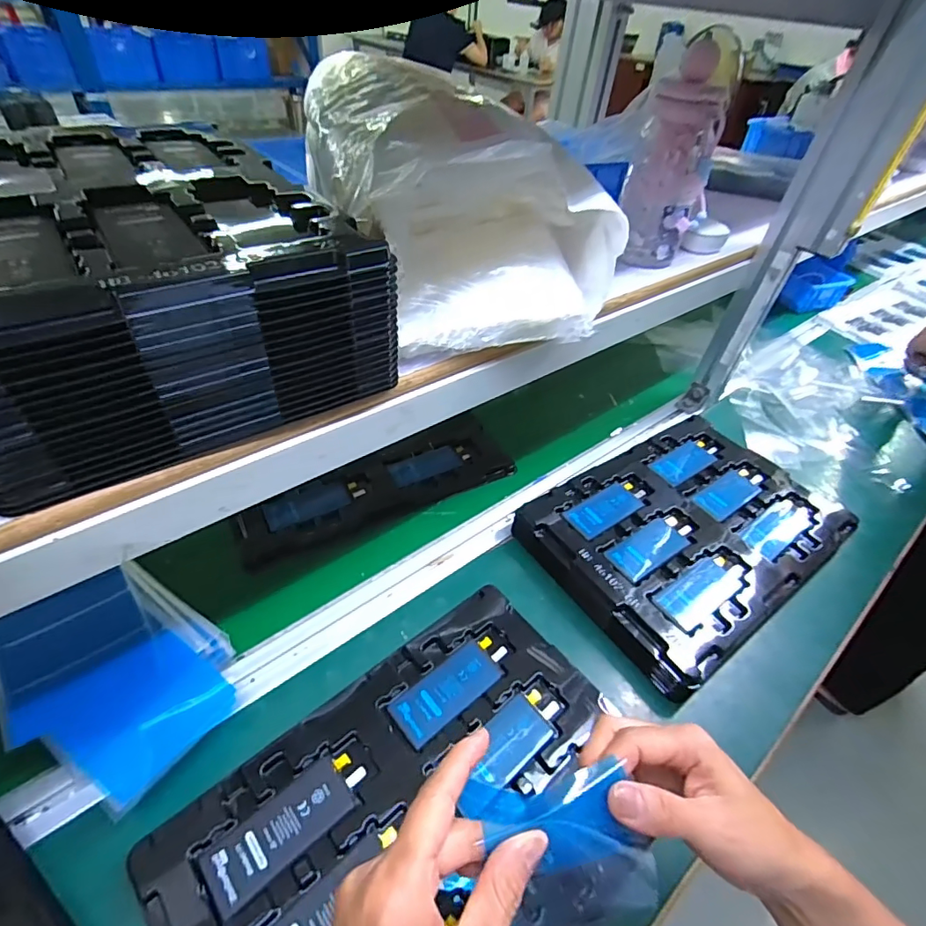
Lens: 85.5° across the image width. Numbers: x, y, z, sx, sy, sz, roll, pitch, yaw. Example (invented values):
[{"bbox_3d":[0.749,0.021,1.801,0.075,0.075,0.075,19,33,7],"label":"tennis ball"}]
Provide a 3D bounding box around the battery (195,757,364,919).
[{"bbox_3d":[-0.123,0.255,0.355,0.108,0.005,0.042,-29,54,-31],"label":"battery"}]

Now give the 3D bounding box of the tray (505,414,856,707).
[{"bbox_3d":[0.257,0.075,0.576,0.335,0.044,0.229,-23,51,-27],"label":"tray"}]

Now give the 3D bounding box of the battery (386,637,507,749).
[{"bbox_3d":[-0.012,0.196,0.434,0.098,0.004,0.043,-28,54,-31],"label":"battery"}]

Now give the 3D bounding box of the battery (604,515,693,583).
[{"bbox_3d":[0.202,0.088,0.535,0.111,0.007,0.044,-23,51,-27],"label":"battery"}]

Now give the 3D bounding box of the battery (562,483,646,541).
[{"bbox_3d":[0.163,0.050,0.564,0.106,0.006,0.043,-24,52,-28],"label":"battery"}]

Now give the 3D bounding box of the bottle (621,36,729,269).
[{"bbox_3d":[0.213,-0.302,0.511,0.074,0.185,0.060,11,44,4],"label":"bottle"}]

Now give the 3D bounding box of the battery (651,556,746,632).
[{"bbox_3d":[0.241,0.129,0.503,0.114,0.014,0.044,-22,51,-27],"label":"battery"}]

